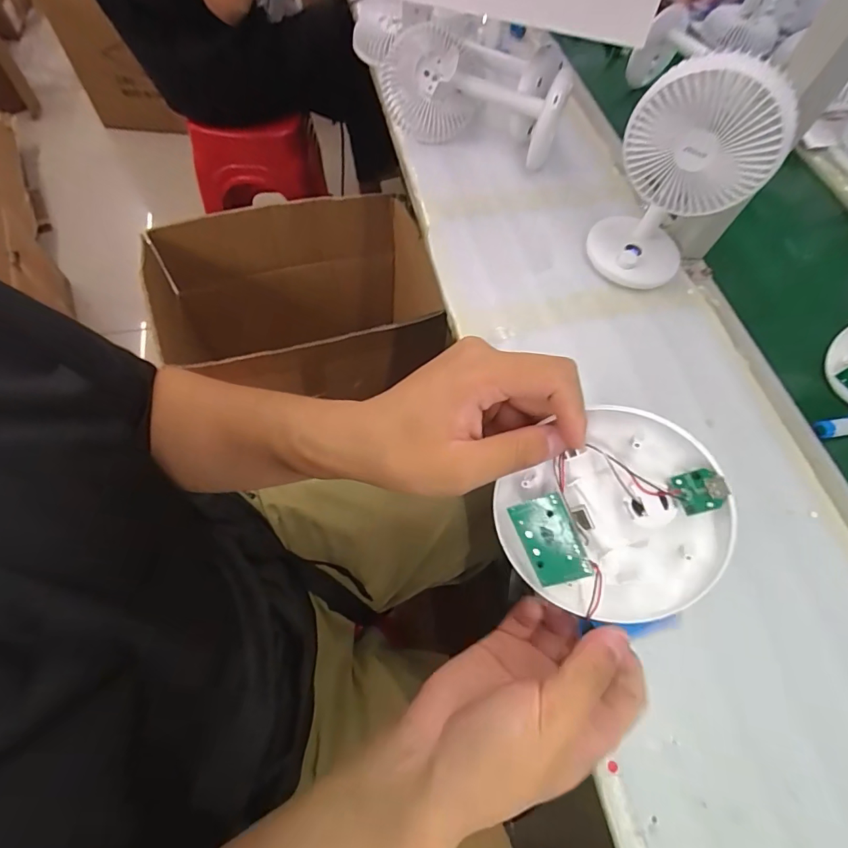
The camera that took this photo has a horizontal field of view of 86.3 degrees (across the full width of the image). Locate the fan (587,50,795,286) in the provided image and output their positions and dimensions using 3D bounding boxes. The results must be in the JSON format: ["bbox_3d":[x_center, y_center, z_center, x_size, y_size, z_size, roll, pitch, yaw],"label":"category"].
[{"bbox_3d":[0.255,-0.247,0.459,0.127,0.223,0.086,33,65,9],"label":"fan"}]

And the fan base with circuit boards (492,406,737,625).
[{"bbox_3d":[0.094,0.050,0.227,0.108,0.016,0.096,-45,81,21],"label":"fan base with circuit boards"}]

